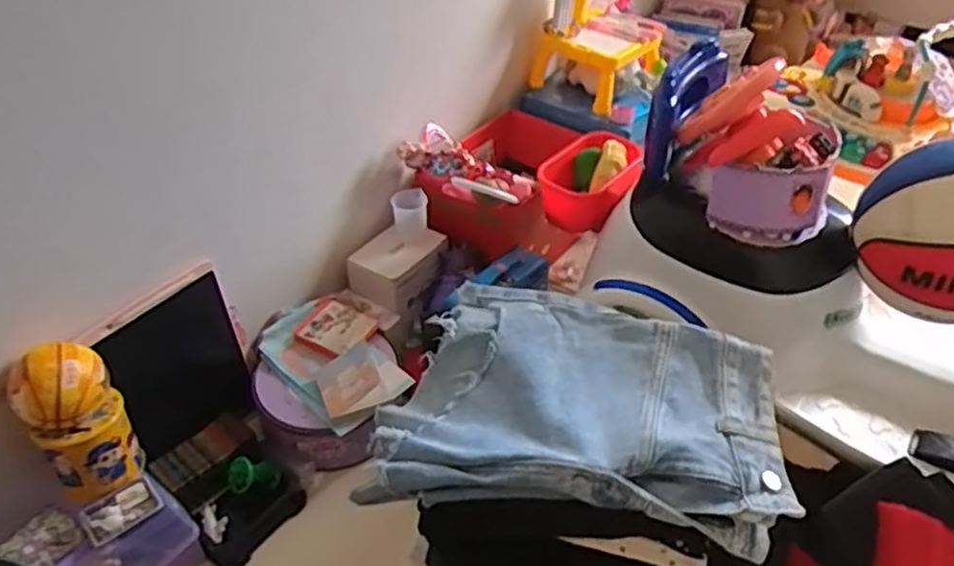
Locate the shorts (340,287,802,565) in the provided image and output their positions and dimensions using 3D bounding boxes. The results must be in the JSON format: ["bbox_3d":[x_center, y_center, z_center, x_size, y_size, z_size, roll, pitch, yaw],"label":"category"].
[{"bbox_3d":[0.098,0.118,0.648,0.346,0.057,0.241,9,42,10],"label":"shorts"}]

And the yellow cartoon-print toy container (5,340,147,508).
[{"bbox_3d":[-0.436,0.151,0.759,0.087,0.168,0.082,-26,48,-27],"label":"yellow cartoon-print toy container"}]

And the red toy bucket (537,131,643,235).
[{"bbox_3d":[0.178,-0.163,1.070,0.137,0.097,0.165,13,43,14],"label":"red toy bucket"}]

